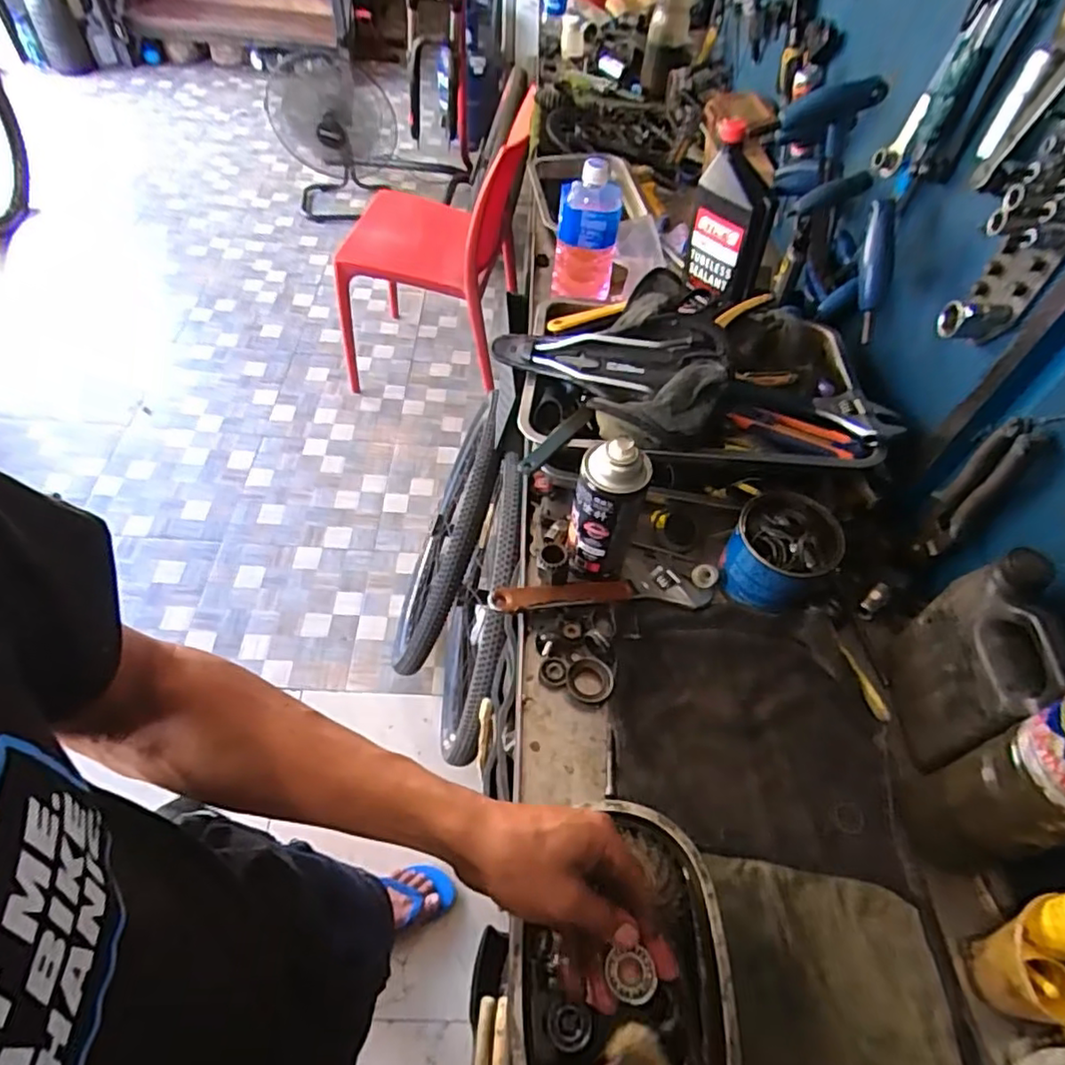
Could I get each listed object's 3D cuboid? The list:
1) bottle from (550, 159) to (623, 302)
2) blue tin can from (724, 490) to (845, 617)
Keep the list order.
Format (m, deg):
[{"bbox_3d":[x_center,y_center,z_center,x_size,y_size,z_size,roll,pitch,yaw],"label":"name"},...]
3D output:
[{"bbox_3d":[0.073,-0.395,0.864,0.081,0.174,0.098,12,54,3],"label":"bottle"},{"bbox_3d":[0.254,0.021,0.656,0.096,0.090,0.088,2,54,-3],"label":"blue tin can"}]

